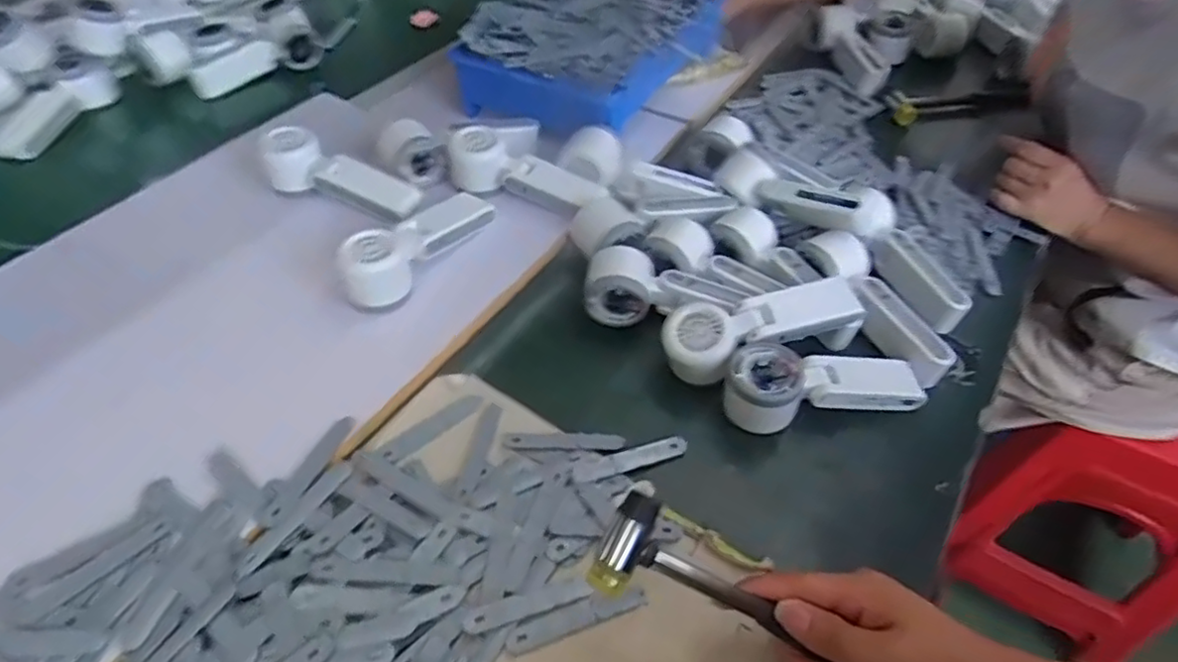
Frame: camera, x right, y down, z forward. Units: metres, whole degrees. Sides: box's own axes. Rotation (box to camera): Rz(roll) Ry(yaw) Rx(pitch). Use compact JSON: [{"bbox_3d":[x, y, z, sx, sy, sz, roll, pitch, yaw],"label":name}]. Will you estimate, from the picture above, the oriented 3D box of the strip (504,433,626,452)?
[{"bbox_3d":[-0.020,0.087,0.524,0.095,0.004,0.016,1,49,0],"label":"strip"}]

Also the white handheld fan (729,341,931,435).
[{"bbox_3d":[0.194,0.047,0.539,0.164,0.057,0.056,-3,49,-3],"label":"white handheld fan"}]

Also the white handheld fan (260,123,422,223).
[{"bbox_3d":[-0.250,-0.153,0.667,0.161,0.049,0.051,21,50,-2],"label":"white handheld fan"}]

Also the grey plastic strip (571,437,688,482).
[{"bbox_3d":[0.033,0.100,0.517,0.093,0.007,0.019,-15,51,-14],"label":"grey plastic strip"}]

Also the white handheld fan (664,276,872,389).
[{"bbox_3d":[0.145,-0.002,0.559,0.165,0.054,0.047,-11,50,-10],"label":"white handheld fan"}]

